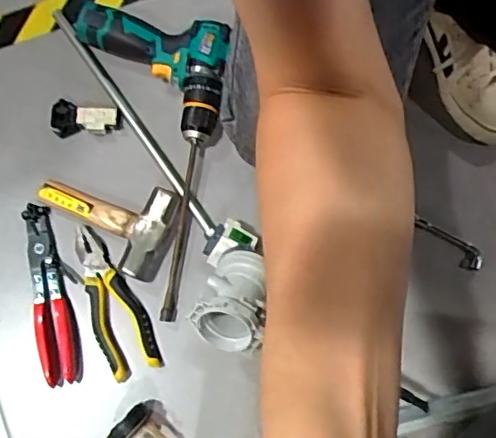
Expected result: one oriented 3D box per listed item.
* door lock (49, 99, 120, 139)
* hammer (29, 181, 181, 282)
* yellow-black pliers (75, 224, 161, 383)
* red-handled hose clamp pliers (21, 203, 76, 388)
[{"bbox_3d":[-0.211,-0.125,0.743,0.087,0.030,0.052,12,77,2],"label":"door lock"},{"bbox_3d":[-0.178,0.003,0.709,0.172,0.039,0.114,15,77,3],"label":"hammer"},{"bbox_3d":[-0.160,0.095,0.694,0.064,0.023,0.187,-17,77,-5],"label":"yellow-black pliers"},{"bbox_3d":[-0.245,0.086,0.693,0.038,0.021,0.218,-14,77,-4],"label":"red-handled hose clamp pliers"}]

